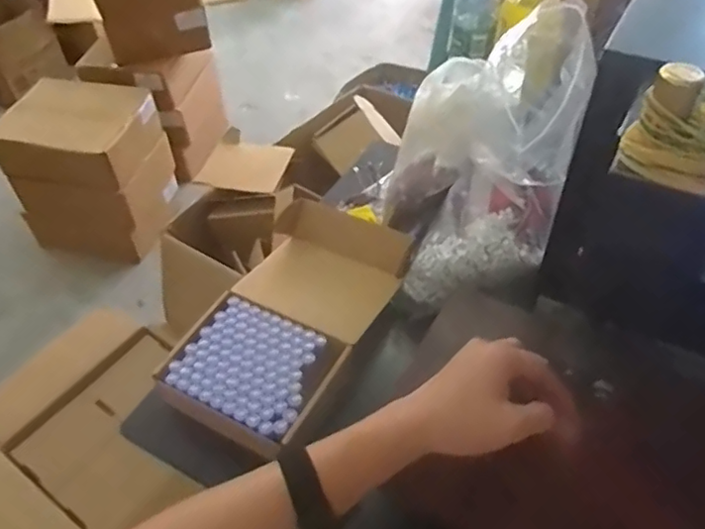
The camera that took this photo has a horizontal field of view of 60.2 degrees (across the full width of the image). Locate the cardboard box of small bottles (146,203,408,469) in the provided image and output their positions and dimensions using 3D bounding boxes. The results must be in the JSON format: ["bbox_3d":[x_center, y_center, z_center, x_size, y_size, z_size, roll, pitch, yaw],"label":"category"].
[{"bbox_3d":[-0.065,0.061,0.703,0.168,0.058,0.323,22,53,20],"label":"cardboard box of small bottles"}]

